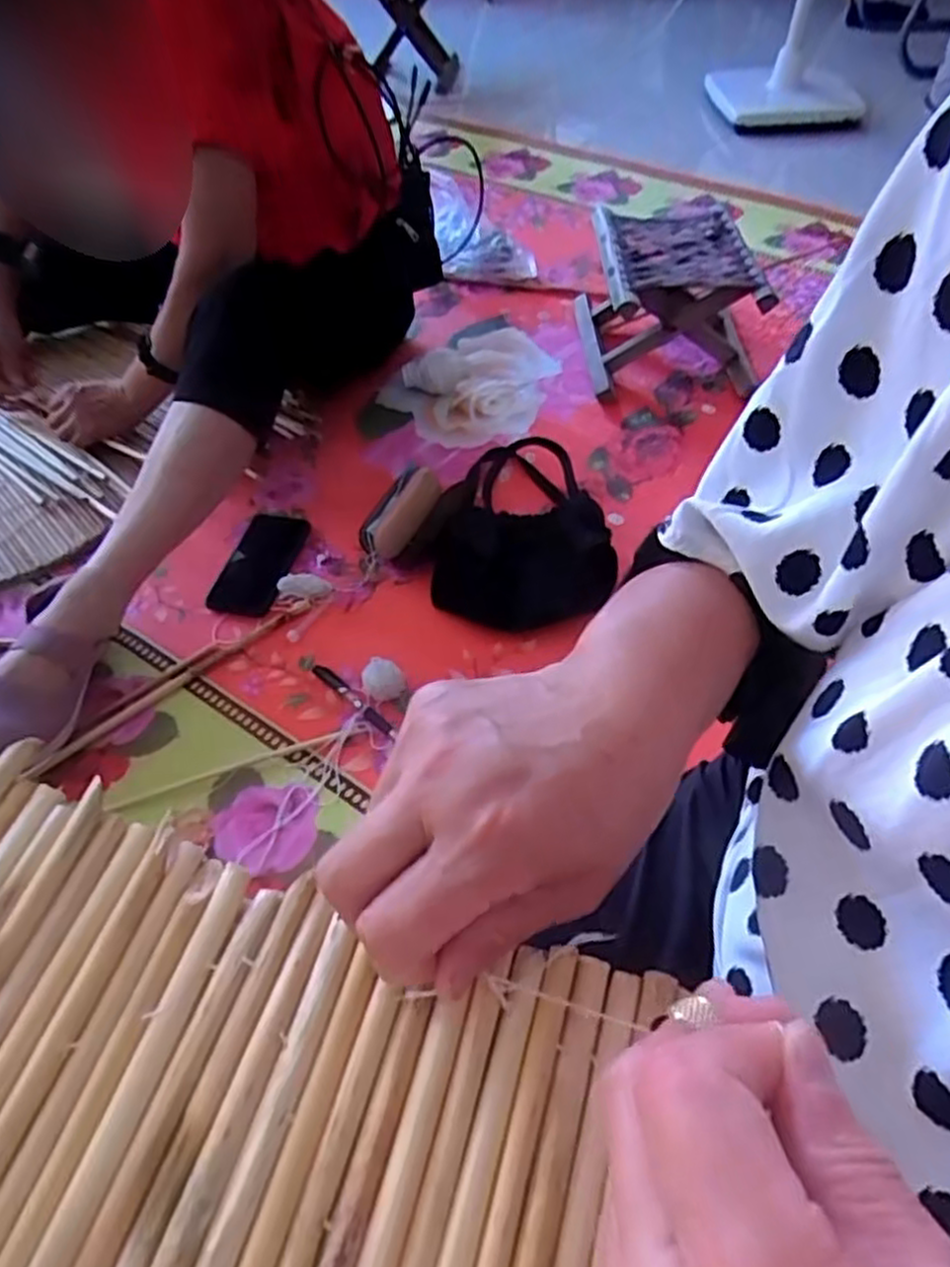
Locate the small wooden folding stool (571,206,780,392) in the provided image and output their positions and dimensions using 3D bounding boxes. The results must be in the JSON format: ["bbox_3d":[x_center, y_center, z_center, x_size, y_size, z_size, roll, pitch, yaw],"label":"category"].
[{"bbox_3d":[0.303,-0.506,1.205,0.252,0.204,0.266,-5,52,-3],"label":"small wooden folding stool"}]

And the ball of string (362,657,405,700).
[{"bbox_3d":[-0.100,0.050,0.832,0.045,0.034,0.041,-11,52,-7],"label":"ball of string"}]

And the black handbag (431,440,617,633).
[{"bbox_3d":[0.068,-0.149,0.957,0.210,0.074,0.319,6,52,6],"label":"black handbag"}]

